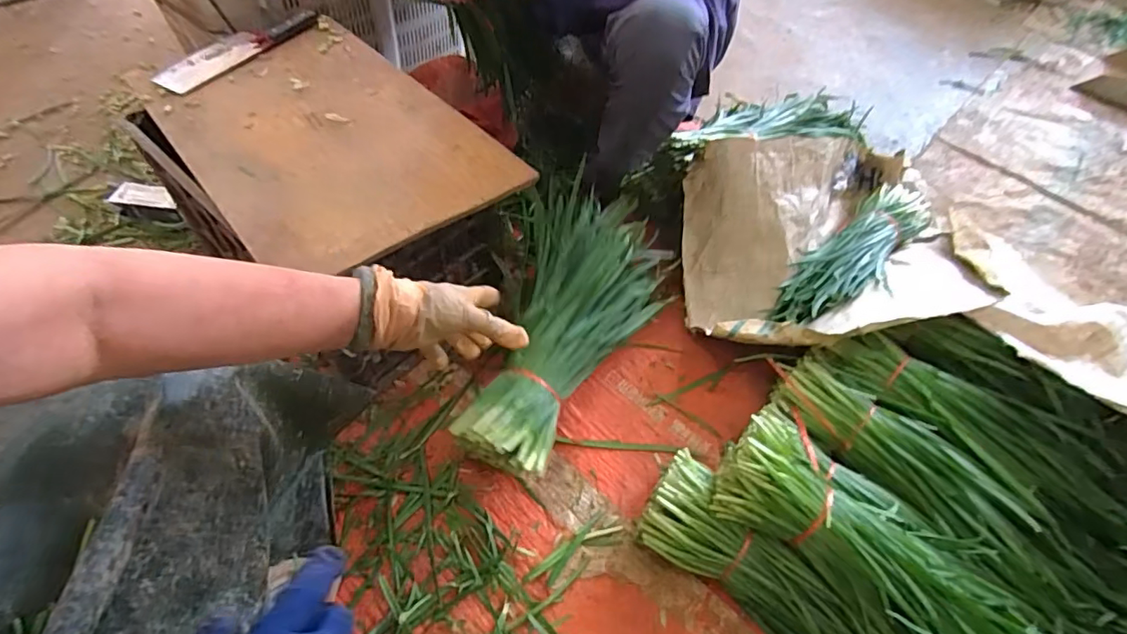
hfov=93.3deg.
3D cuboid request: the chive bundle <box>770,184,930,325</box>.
[{"bbox_3d":[0.524,-0.111,0.949,0.131,0.052,0.454,39,60,23],"label":"chive bundle"}]

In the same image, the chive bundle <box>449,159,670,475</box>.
[{"bbox_3d":[0.011,-0.004,0.789,0.197,0.070,0.470,19,61,10],"label":"chive bundle"}]

